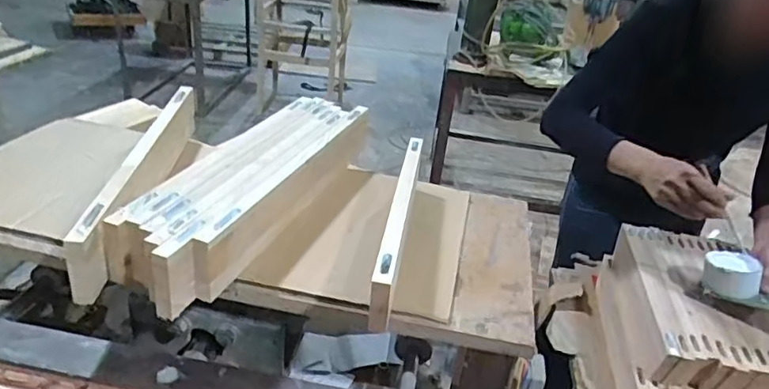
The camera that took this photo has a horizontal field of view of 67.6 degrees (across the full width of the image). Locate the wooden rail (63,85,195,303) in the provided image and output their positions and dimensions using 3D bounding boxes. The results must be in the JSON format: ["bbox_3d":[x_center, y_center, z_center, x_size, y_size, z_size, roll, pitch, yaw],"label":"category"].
[{"bbox_3d":[-0.317,-0.033,0.772,0.029,0.086,0.447,4,29,-6],"label":"wooden rail"}]

